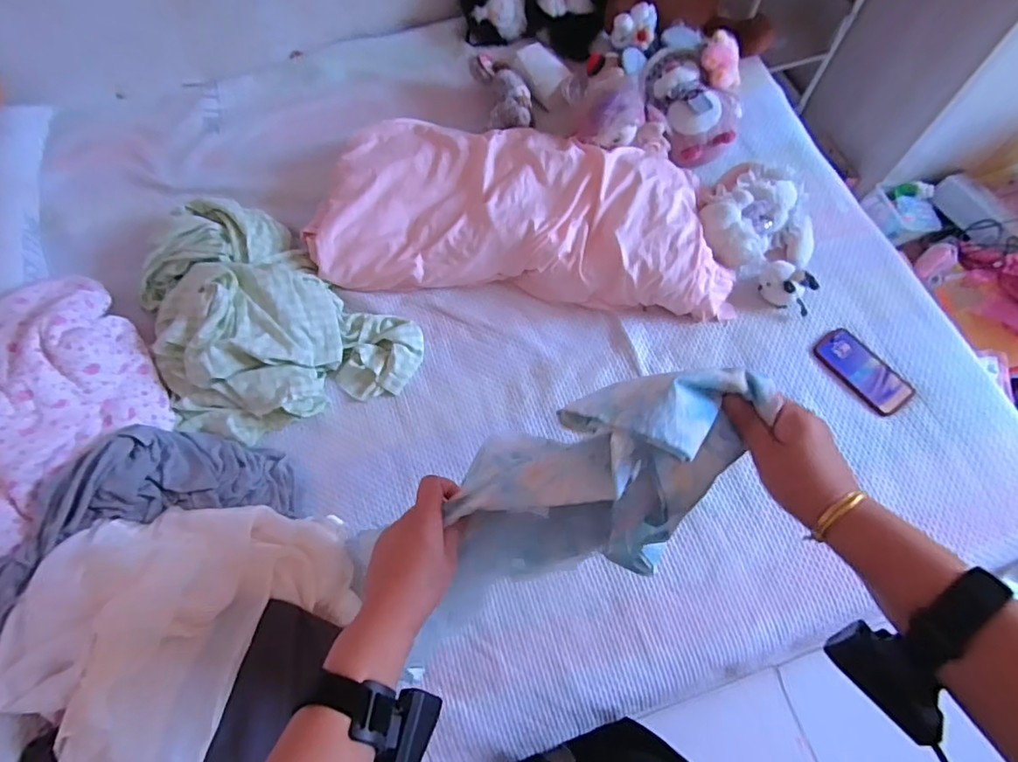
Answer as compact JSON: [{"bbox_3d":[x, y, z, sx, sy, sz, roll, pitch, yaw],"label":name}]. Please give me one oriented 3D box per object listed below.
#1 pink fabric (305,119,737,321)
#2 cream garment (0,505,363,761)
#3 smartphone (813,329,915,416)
[{"bbox_3d":[0.028,-0.333,1.067,0.805,0.129,0.349,5,67,3],"label":"pink fabric"},{"bbox_3d":[-0.472,0.367,0.771,0.412,0.139,0.375,5,67,3],"label":"cream garment"},{"bbox_3d":[0.647,-0.020,0.986,0.081,0.017,0.170,-31,69,-12],"label":"smartphone"}]

